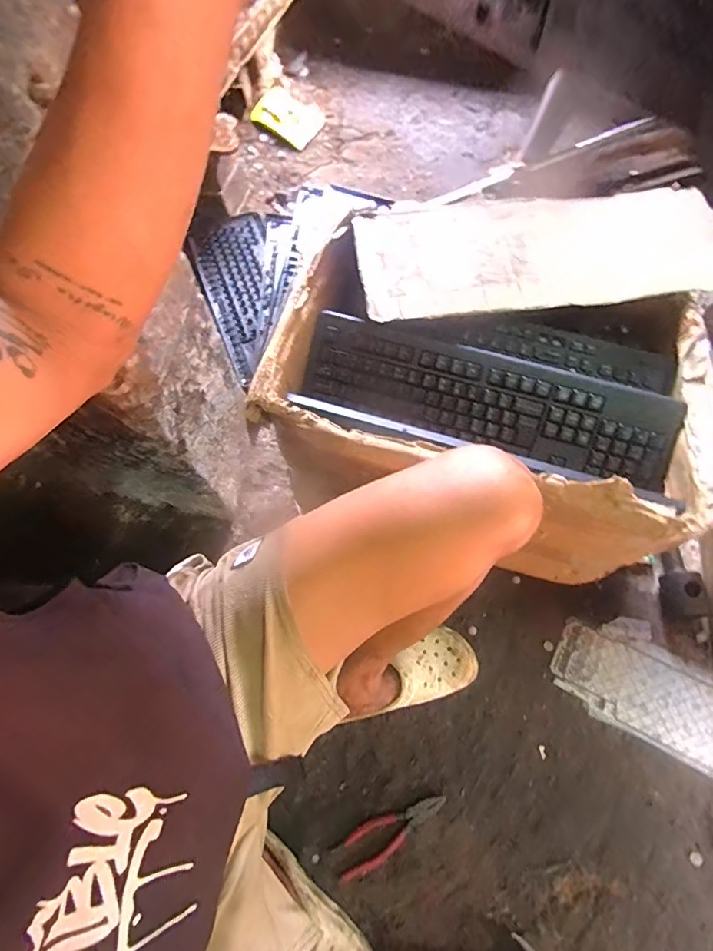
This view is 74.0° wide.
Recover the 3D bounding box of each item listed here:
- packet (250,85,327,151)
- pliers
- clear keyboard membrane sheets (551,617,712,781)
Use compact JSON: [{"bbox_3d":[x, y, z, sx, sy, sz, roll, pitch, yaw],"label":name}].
[{"bbox_3d":[-0.178,-0.957,1.259,0.166,0.023,0.155,36,76,-9],"label":"packet"},{"bbox_3d":[0.051,0.511,0.673,0.168,0.016,0.051,-22,68,-8],"label":"pliers"},{"bbox_3d":[0.531,0.367,0.720,0.455,0.016,0.155,24,69,21],"label":"clear keyboard membrane sheets"}]

